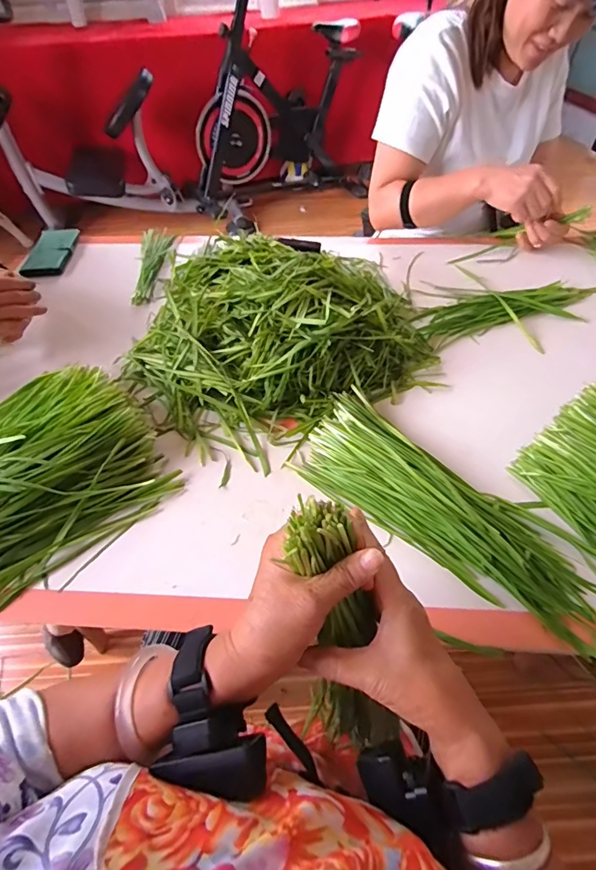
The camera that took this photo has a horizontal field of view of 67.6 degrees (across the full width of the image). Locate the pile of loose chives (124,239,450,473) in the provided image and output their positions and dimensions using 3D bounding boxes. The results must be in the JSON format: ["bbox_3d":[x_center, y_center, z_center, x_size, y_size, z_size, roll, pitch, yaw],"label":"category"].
[{"bbox_3d":[-0.006,-0.157,0.640,0.447,0.124,0.291,-25,54,-17],"label":"pile of loose chives"}]

